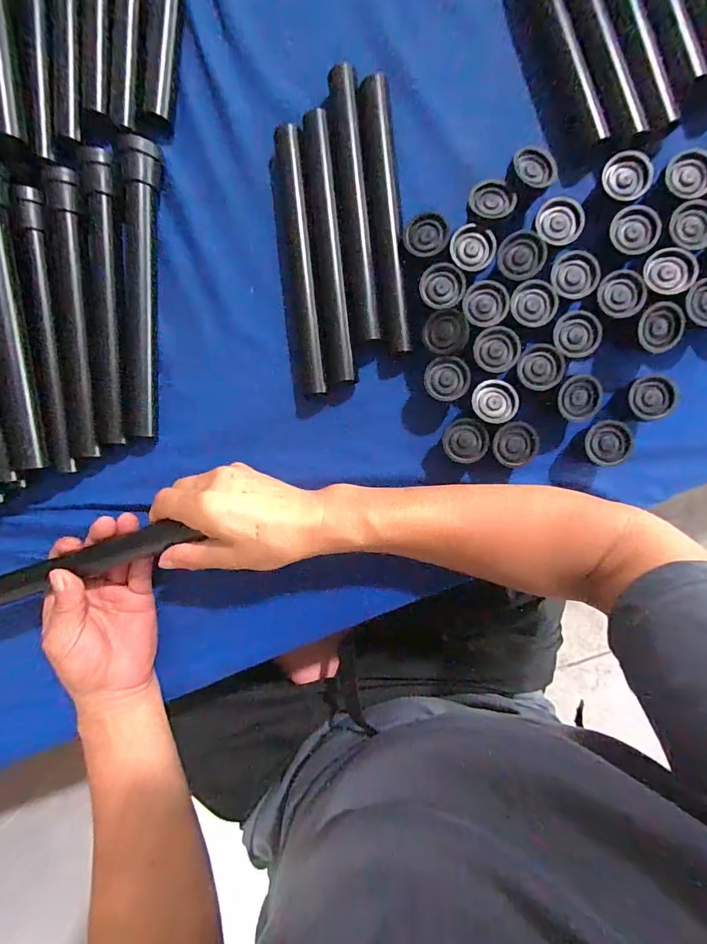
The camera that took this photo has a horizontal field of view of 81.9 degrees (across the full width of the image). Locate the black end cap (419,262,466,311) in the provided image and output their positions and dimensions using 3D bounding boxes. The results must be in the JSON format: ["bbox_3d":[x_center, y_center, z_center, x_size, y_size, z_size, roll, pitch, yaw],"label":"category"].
[{"bbox_3d":[0.071,-0.147,0.327,0.034,0.012,0.033,0,93,5],"label":"black end cap"}]

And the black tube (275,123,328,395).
[{"bbox_3d":[-0.045,-0.177,0.346,0.023,0.019,0.218,-6,93,5],"label":"black tube"}]

